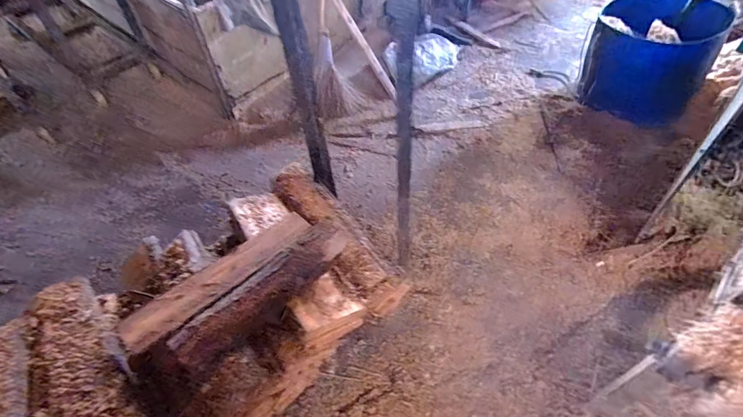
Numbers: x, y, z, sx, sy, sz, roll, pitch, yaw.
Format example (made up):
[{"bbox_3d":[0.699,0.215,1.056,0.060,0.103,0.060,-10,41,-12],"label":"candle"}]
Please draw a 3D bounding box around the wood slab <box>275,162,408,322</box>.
[{"bbox_3d":[-0.115,0.074,1.183,0.143,0.152,0.551,-31,57,-20],"label":"wood slab"}]

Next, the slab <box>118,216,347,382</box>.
[{"bbox_3d":[-0.300,0.182,0.958,0.534,0.077,0.219,-39,57,-25],"label":"slab"}]

